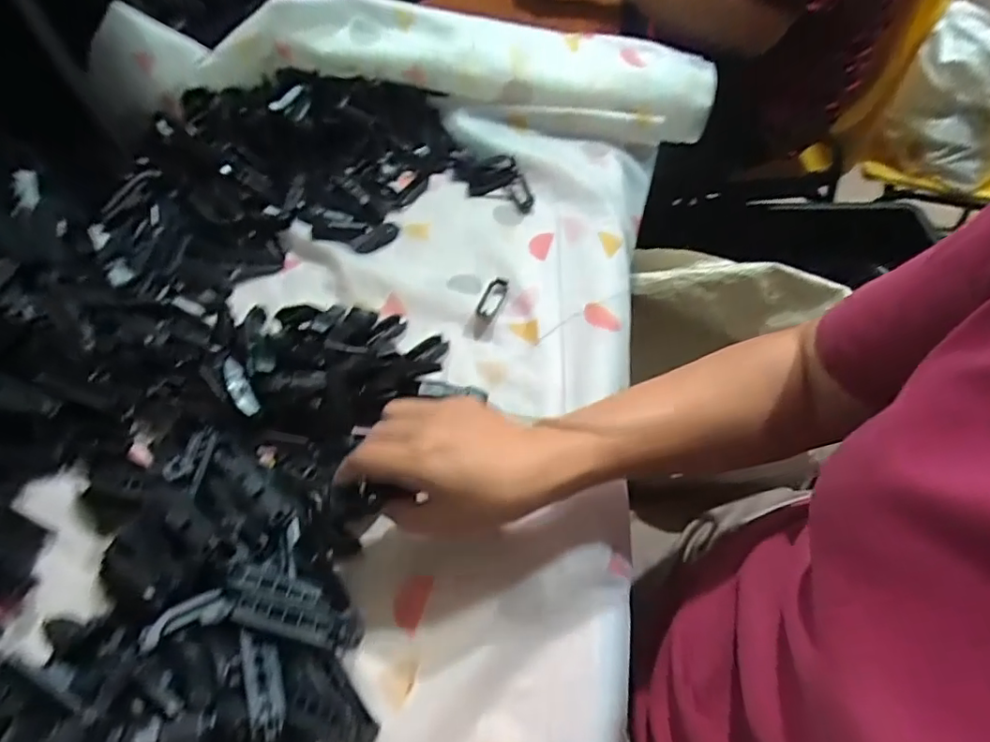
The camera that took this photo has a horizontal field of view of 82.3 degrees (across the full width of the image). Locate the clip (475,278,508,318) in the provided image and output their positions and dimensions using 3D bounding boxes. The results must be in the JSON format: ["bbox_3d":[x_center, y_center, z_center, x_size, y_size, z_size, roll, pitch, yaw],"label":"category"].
[{"bbox_3d":[-0.003,-0.068,0.517,0.021,0.006,0.052,12,56,10],"label":"clip"}]

